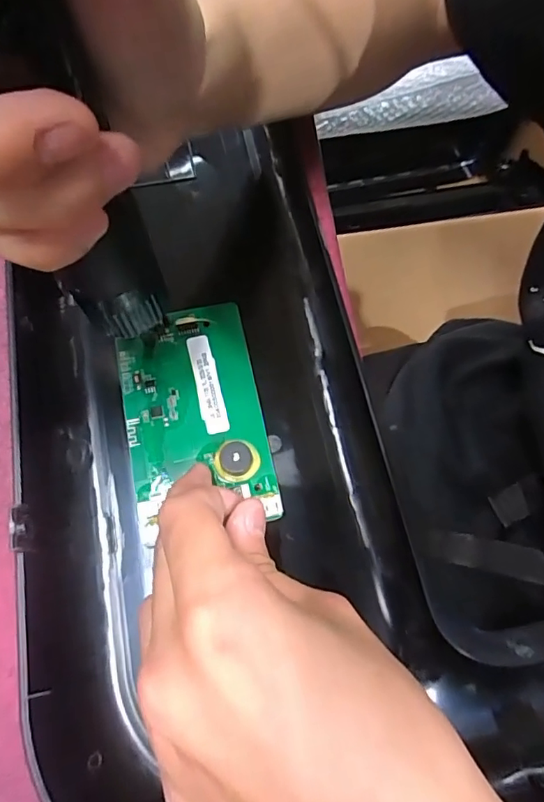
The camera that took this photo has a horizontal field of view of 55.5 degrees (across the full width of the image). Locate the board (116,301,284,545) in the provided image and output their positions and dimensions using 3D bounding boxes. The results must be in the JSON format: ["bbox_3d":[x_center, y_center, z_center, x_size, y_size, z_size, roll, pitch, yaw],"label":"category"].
[{"bbox_3d":[-0.036,0.004,0.233,0.060,0.008,0.102,-11,69,-6],"label":"board"}]

